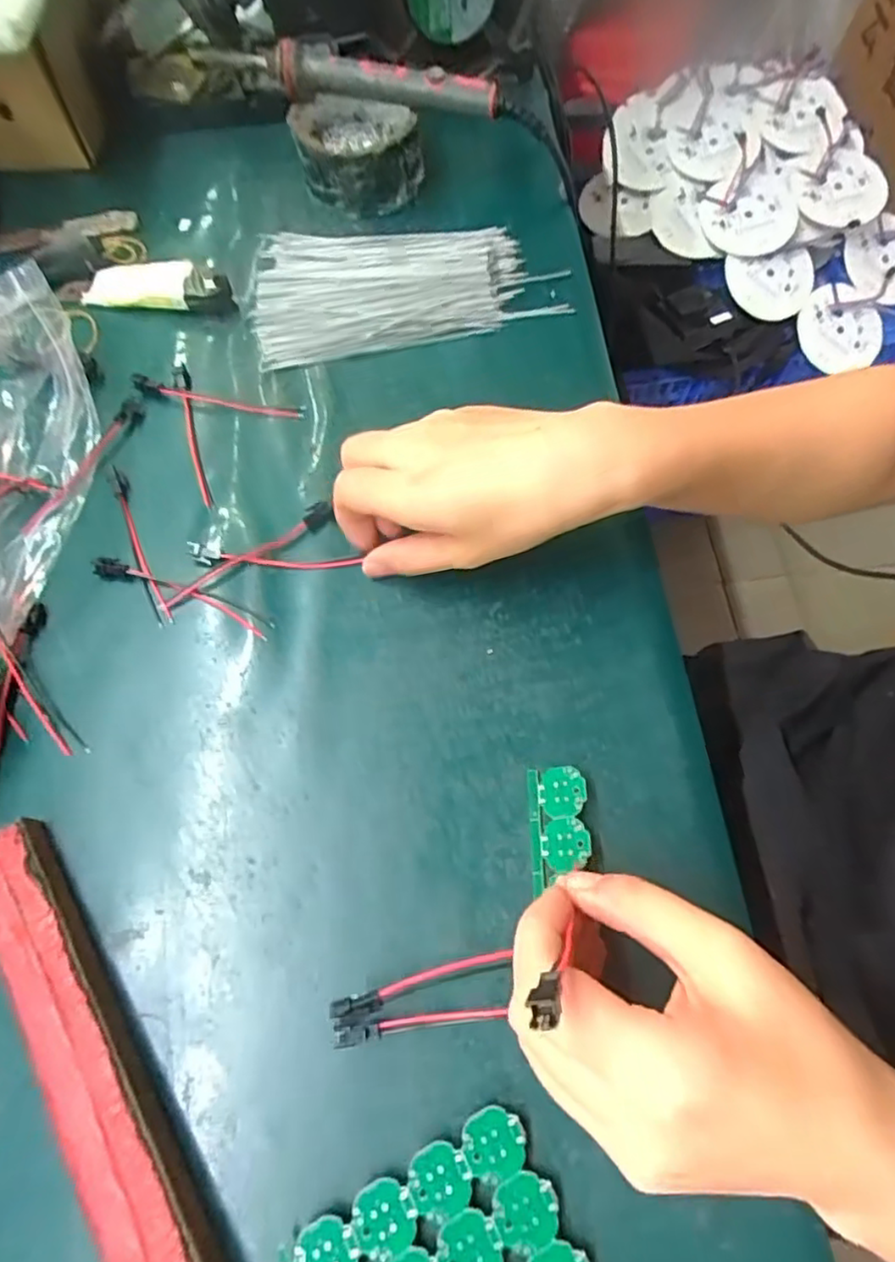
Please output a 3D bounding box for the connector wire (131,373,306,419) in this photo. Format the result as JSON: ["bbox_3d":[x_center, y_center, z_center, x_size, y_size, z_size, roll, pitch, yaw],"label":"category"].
[{"bbox_3d":[-0.133,-0.137,0.373,0.101,0.012,0.012,10,68,6],"label":"connector wire"}]

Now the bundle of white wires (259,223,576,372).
[{"bbox_3d":[-0.029,-0.223,0.405,0.185,0.019,0.099,-11,67,-3],"label":"bundle of white wires"}]

